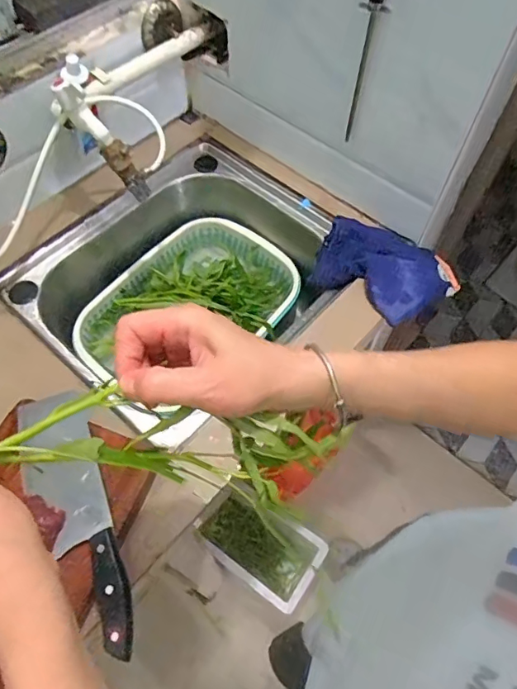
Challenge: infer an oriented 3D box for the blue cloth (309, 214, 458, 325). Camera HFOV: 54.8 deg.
[{"bbox_3d":[0.173,-0.106,0.706,0.182,0.044,0.131,39,67,18],"label":"blue cloth"}]

